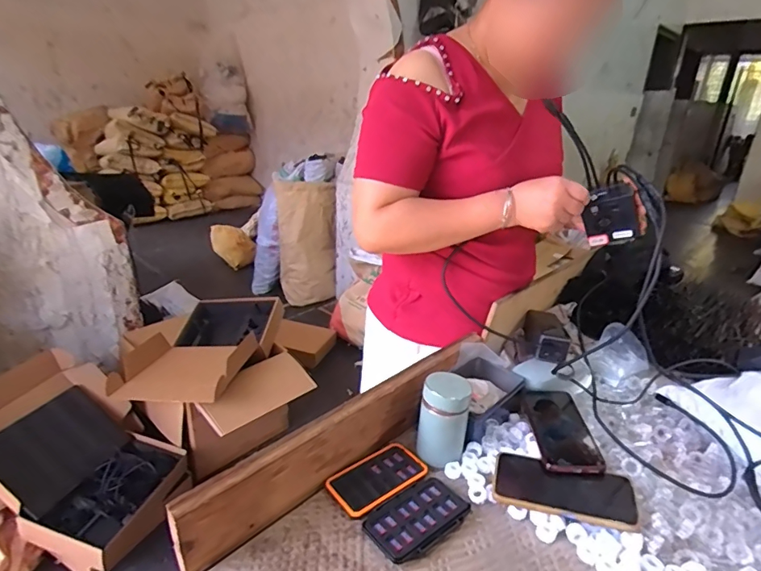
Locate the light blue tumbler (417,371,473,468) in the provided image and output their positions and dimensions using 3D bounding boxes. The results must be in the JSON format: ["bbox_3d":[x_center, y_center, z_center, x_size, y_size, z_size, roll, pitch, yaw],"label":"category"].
[{"bbox_3d":[0.087,0.183,0.631,0.066,0.106,0.061,7,24,8],"label":"light blue tumbler"}]

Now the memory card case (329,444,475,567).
[{"bbox_3d":[0.024,0.263,0.575,0.128,0.011,0.151,-16,30,-38],"label":"memory card case"}]

